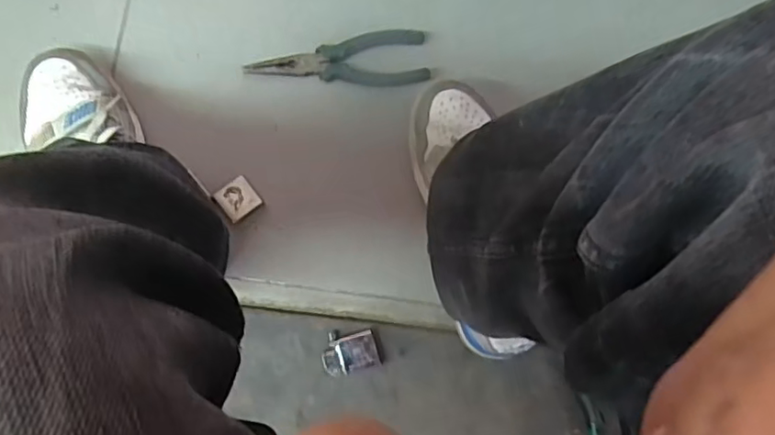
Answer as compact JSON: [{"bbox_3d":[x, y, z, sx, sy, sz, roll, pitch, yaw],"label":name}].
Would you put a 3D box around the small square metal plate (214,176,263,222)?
[{"bbox_3d":[-0.150,-0.018,0.608,0.039,0.005,0.037,-41,95,-21],"label":"small square metal plate"}]

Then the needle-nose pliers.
[{"bbox_3d":[-0.052,-0.166,0.647,0.188,0.017,0.060,-5,81,-5],"label":"needle-nose pliers"}]

